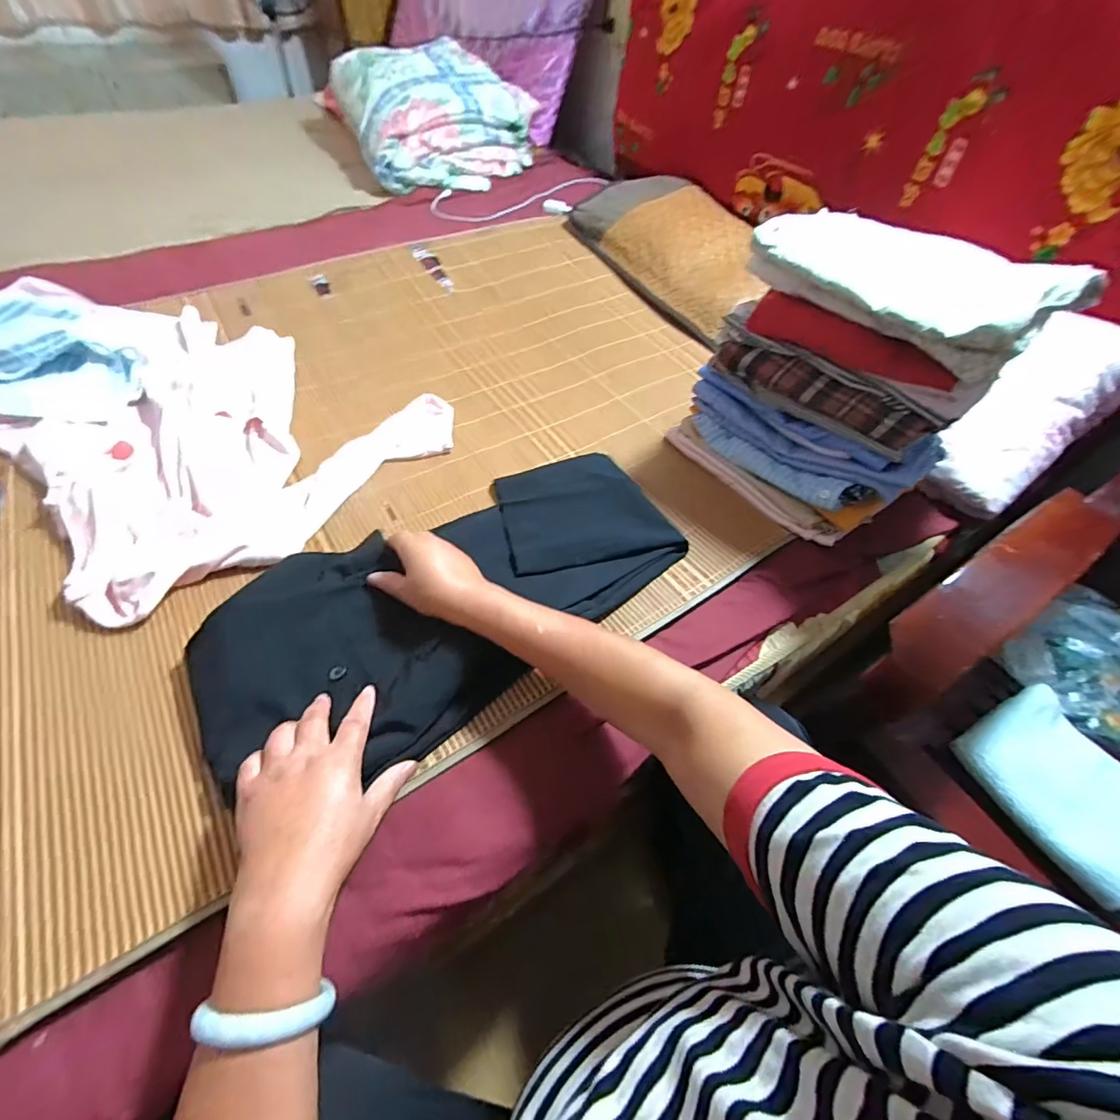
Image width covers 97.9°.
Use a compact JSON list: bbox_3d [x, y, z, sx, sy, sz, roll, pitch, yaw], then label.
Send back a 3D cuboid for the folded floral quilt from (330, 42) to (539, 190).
[{"bbox_3d":[-0.303,-1.187,1.314,0.505,0.209,0.385,-21,58,-19],"label":"folded floral quilt"}]

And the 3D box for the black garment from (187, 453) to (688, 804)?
[{"bbox_3d":[-0.090,0.029,0.534,0.518,0.038,0.238,-27,60,-27],"label":"black garment"}]

